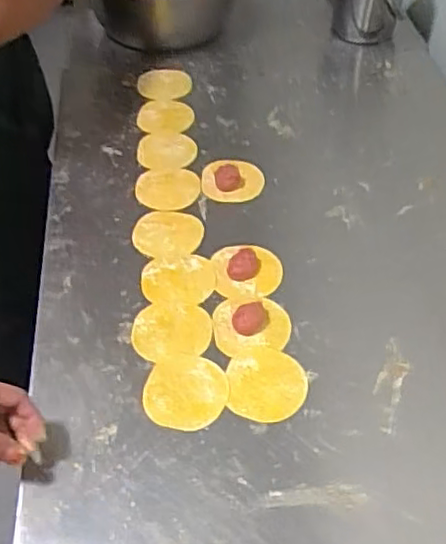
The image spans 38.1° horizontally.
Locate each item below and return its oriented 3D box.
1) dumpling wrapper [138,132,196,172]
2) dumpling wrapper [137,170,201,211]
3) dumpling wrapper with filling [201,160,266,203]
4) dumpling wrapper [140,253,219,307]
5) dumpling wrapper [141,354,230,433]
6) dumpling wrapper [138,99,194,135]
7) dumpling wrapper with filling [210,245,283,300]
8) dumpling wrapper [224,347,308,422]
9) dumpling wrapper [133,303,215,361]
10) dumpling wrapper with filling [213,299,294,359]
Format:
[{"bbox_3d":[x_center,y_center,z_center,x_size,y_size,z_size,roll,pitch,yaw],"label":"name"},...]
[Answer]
[{"bbox_3d":[-0.078,-0.170,0.900,0.078,0.004,0.088,5,50,5],"label":"dumpling wrapper"},{"bbox_3d":[-0.073,-0.106,0.846,0.081,0.008,0.082,2,49,-1],"label":"dumpling wrapper"},{"bbox_3d":[0.013,-0.124,0.853,0.081,0.012,0.067,-5,50,-3],"label":"dumpling wrapper with filling"},{"bbox_3d":[-0.050,0.012,0.736,0.083,0.007,0.072,-7,50,-5],"label":"dumpling wrapper"},{"bbox_3d":[-0.037,0.118,0.637,0.080,0.005,0.079,1,48,2],"label":"dumpling wrapper"},{"bbox_3d":[-0.085,-0.230,0.953,0.082,0.008,0.087,2,48,-3],"label":"dumpling wrapper"},{"bbox_3d":[0.028,-0.005,0.739,0.078,0.018,0.071,-1,50,1],"label":"dumpling wrapper with filling"},{"bbox_3d":[0.044,0.111,0.644,0.077,0.004,0.080,-1,50,1],"label":"dumpling wrapper"},{"bbox_3d":[-0.054,0.064,0.688,0.083,0.004,0.075,3,50,4],"label":"dumpling wrapper"},{"bbox_3d":[0.030,0.050,0.690,0.081,0.017,0.078,-1,50,1],"label":"dumpling wrapper with filling"}]

